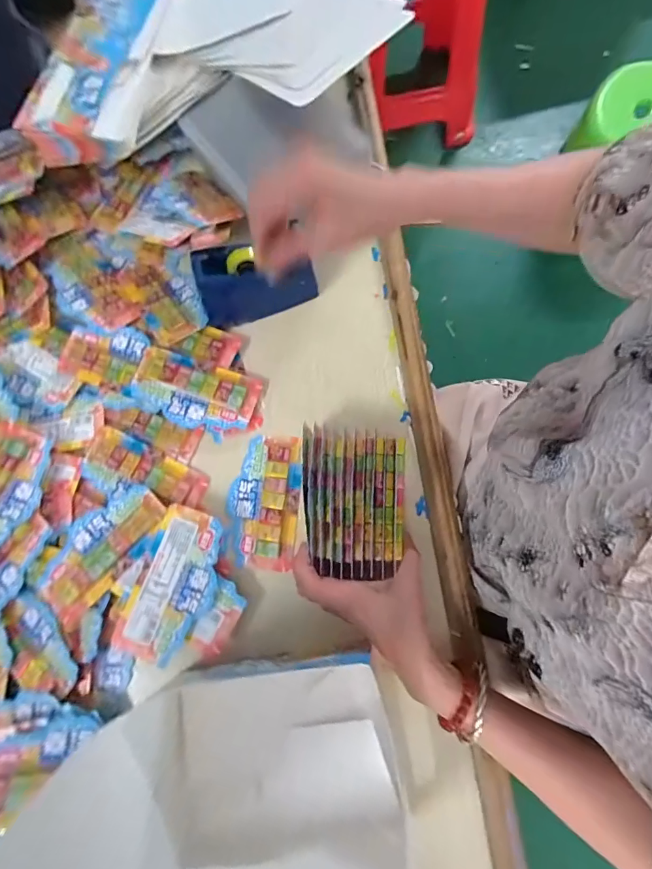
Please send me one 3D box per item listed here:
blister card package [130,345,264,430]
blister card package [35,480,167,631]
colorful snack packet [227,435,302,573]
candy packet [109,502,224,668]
[{"bbox_3d":[-0.154,-0.050,0.464,0.142,0.012,0.077,16,77,5],"label":"blister card package"},{"bbox_3d":[-0.242,0.118,0.427,0.073,0.022,0.147,35,79,10],"label":"blister card package"},{"bbox_3d":[-0.068,0.071,0.446,0.077,0.014,0.143,6,76,3],"label":"colorful snack packet"},{"bbox_3d":[-0.150,0.150,0.406,0.076,0.014,0.143,18,77,6],"label":"candy packet"}]

